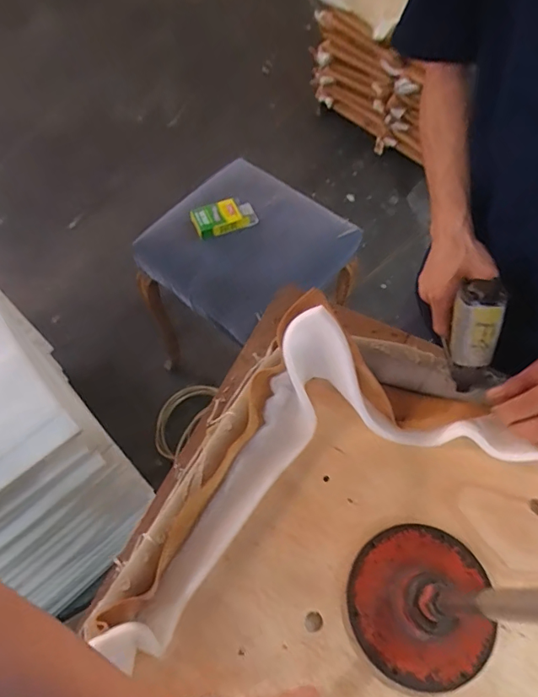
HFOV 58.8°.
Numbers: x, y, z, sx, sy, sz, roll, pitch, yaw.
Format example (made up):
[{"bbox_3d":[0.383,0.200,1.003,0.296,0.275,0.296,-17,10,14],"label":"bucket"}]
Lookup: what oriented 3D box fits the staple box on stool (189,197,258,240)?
[{"bbox_3d":[-0.114,-0.334,1.201,0.163,0.041,0.093,-22,64,-12],"label":"staple box on stool"}]

